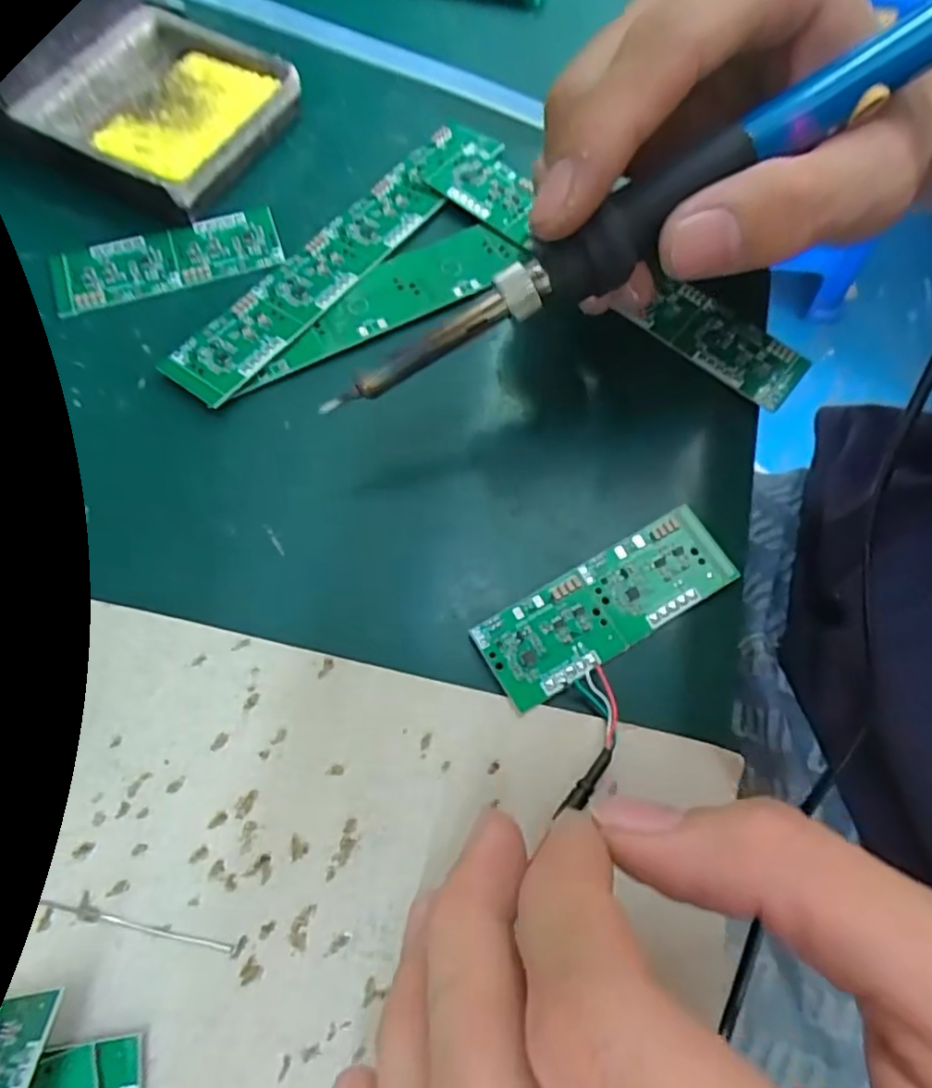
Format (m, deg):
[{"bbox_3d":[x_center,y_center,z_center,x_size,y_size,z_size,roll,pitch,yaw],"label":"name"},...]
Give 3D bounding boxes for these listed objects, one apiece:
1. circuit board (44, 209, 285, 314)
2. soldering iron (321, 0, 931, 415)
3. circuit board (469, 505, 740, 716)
[{"bbox_3d":[-0.098,-0.094,0.216,0.072,0.004,0.024,-18,71,-10],"label":"circuit board"},{"bbox_3d":[0.054,-0.086,0.157,0.202,0.015,0.014,-31,72,6],"label":"soldering iron"},{"bbox_3d":[0.038,0.016,0.178,0.072,0.004,0.025,-29,73,-13],"label":"circuit board"}]

